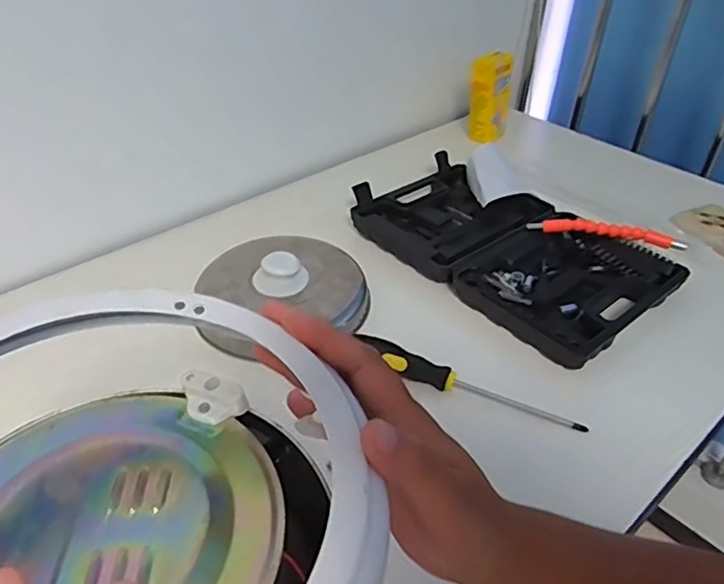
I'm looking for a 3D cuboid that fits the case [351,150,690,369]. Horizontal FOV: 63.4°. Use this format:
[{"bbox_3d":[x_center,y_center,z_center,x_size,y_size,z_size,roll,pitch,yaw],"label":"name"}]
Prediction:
[{"bbox_3d":[0.163,-0.056,0.691,0.218,0.041,0.352,-27,47,-31],"label":"case"}]

